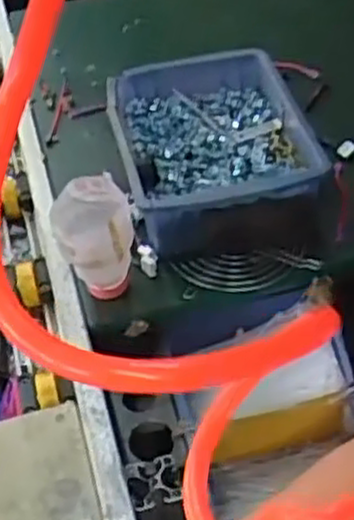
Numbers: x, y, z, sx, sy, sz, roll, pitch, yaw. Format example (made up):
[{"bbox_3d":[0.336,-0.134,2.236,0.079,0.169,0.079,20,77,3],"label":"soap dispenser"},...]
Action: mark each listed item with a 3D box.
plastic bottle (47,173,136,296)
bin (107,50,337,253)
[{"bbox_3d":[-0.071,-0.009,0.698,0.070,0.115,0.066,-14,44,-7],"label":"plastic bottle"},{"bbox_3d":[0.040,-0.111,0.805,0.190,0.097,0.248,-12,44,-6],"label":"bin"}]

